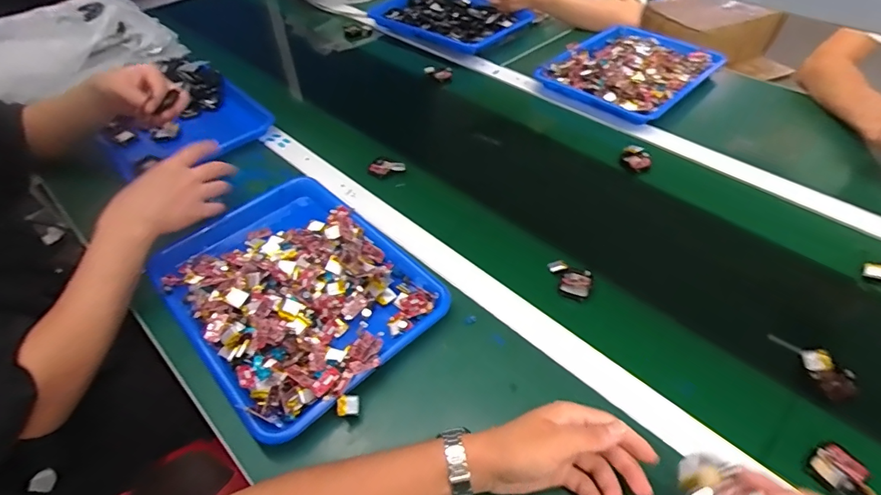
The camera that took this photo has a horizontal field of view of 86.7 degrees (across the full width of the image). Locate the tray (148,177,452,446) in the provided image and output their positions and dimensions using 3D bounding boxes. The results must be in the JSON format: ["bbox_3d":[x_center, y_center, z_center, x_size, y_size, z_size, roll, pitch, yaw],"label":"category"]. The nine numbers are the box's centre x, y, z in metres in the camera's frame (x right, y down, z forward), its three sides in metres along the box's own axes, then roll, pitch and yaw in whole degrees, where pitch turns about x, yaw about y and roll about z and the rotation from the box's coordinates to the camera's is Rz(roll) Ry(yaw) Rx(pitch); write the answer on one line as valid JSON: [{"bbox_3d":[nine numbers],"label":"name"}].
[{"bbox_3d":[-0.179,0.040,0.572,0.253,0.047,0.333,-35,55,-26],"label":"tray"}]

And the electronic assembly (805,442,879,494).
[{"bbox_3d":[0.368,0.206,0.419,0.041,0.021,0.056,-34,54,-25],"label":"electronic assembly"}]

